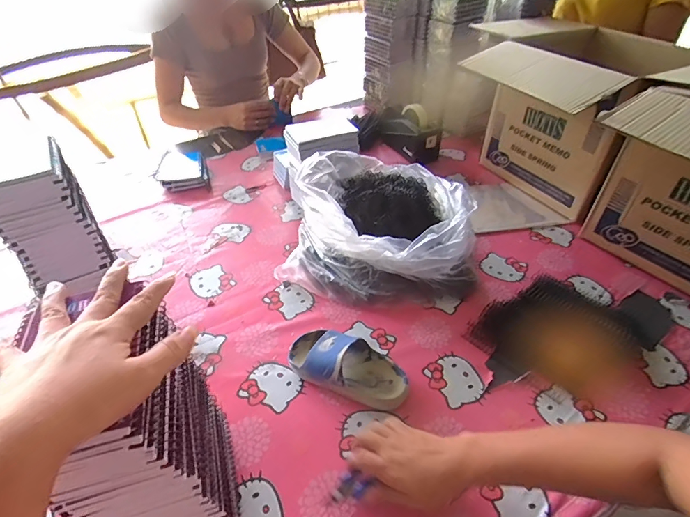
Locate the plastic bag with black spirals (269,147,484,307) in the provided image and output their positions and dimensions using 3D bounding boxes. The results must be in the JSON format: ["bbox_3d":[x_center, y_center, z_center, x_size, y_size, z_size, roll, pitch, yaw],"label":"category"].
[{"bbox_3d":[0.081,-0.063,0.732,0.324,0.162,0.314,18,44,20],"label":"plastic bag with black spirals"}]

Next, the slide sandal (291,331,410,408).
[{"bbox_3d":[0.004,0.147,0.572,0.180,0.058,0.080,16,44,18],"label":"slide sandal"}]

